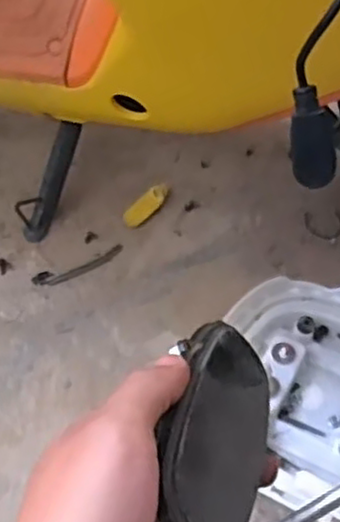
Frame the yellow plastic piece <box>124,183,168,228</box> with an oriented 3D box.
[{"bbox_3d":[-0.030,-0.074,0.951,0.025,0.015,0.073,39,65,22],"label":"yellow plastic piece"}]

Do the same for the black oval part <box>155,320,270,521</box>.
[{"bbox_3d":[0.020,0.068,0.290,0.010,0.051,0.119,-29,15,27],"label":"black oval part"}]

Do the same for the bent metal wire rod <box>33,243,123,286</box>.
[{"bbox_3d":[-0.113,0.007,0.909,0.117,0.004,0.024,-20,59,-12],"label":"bent metal wire rod"}]

